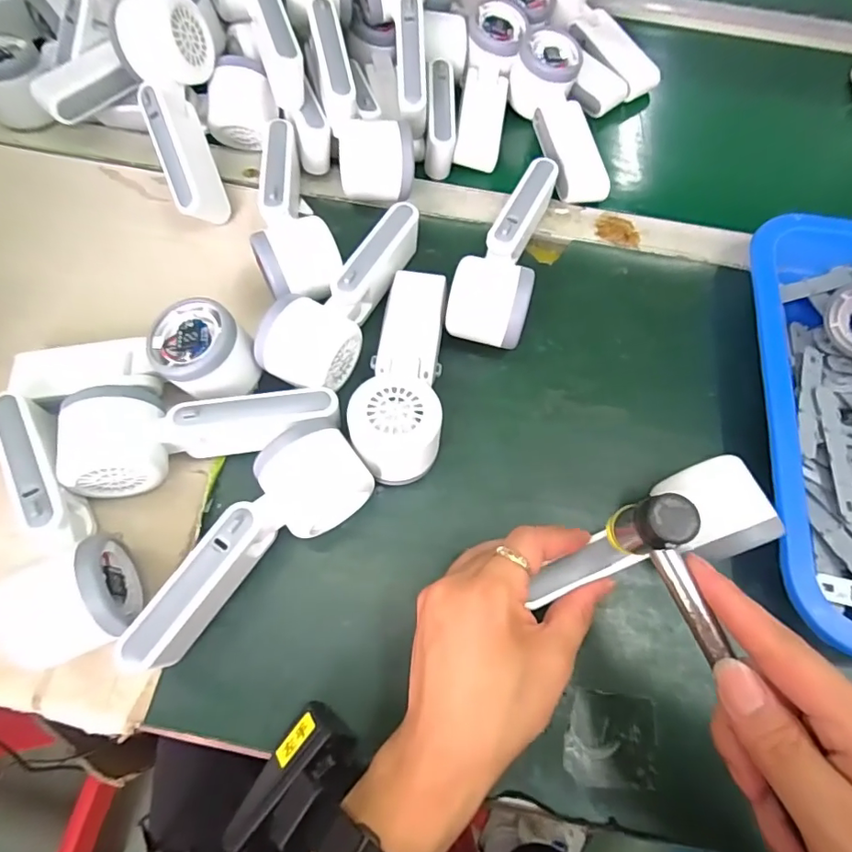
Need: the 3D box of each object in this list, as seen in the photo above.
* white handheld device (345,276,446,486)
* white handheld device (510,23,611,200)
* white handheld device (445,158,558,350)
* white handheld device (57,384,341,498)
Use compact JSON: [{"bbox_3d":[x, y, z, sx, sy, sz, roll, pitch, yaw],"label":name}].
[{"bbox_3d":[-0.017,-0.043,0.352,0.056,0.049,0.162,3,66,-2],"label":"white handheld device"},{"bbox_3d":[0.122,-0.276,0.457,0.059,0.050,0.166,-9,66,-7],"label":"white handheld device"},{"bbox_3d":[0.057,-0.131,0.388,0.055,0.051,0.158,15,66,3],"label":"white handheld device"},{"bbox_3d":[-0.139,0.000,0.330,0.166,0.048,0.064,-9,66,-7],"label":"white handheld device"}]

